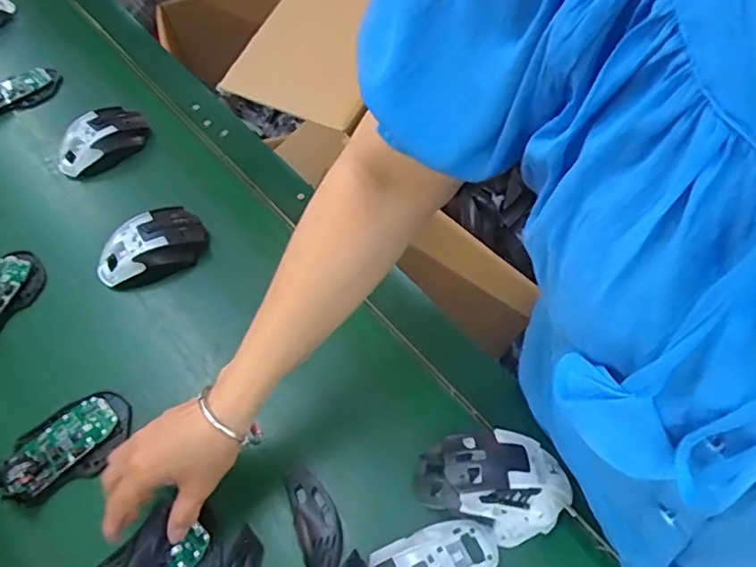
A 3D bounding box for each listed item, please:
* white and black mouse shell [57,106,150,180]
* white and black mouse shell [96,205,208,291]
[{"bbox_3d":[-0.351,-0.181,0.731,0.076,0.037,0.119,37,65,23],"label":"white and black mouse shell"},{"bbox_3d":[-0.250,-0.041,0.632,0.117,0.040,0.067,-32,61,-17],"label":"white and black mouse shell"}]

